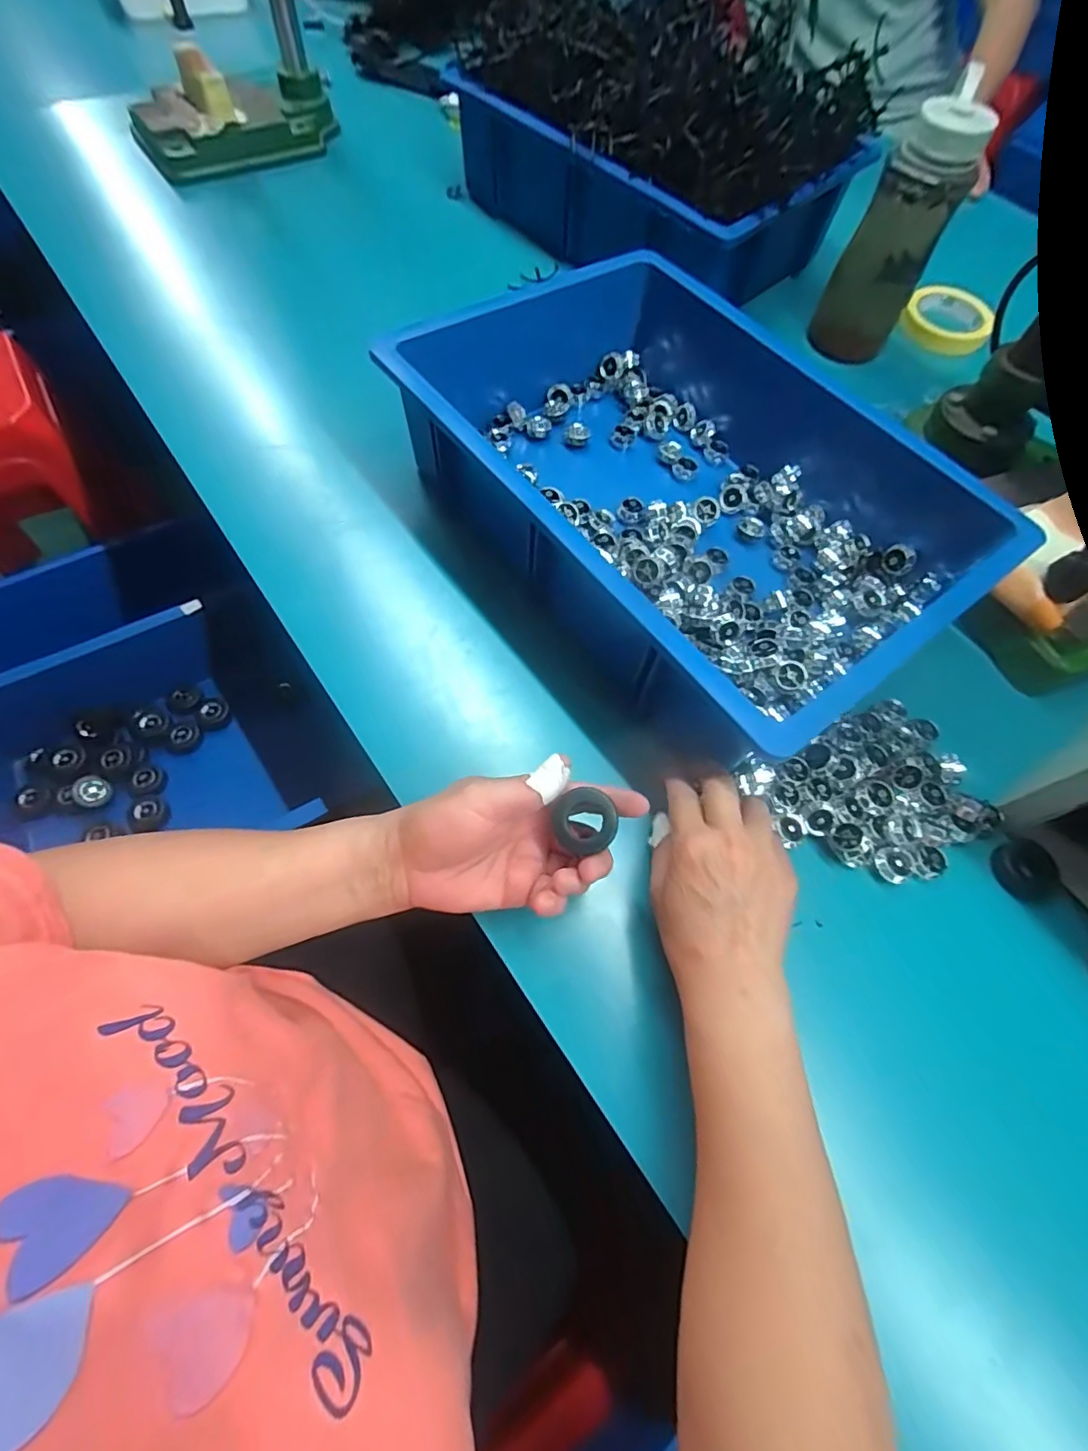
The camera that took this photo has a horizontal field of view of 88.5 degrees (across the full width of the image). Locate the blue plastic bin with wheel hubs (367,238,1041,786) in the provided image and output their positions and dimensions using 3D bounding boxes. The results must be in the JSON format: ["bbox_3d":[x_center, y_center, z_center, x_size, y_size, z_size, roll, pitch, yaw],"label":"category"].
[{"bbox_3d":[0.118,-0.210,0.477,0.339,0.123,0.459,-34,71,-17],"label":"blue plastic bin with wheel hubs"}]

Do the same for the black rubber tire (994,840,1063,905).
[{"bbox_3d":[0.350,0.106,0.404,0.036,0.013,0.040,-13,66,-9],"label":"black rubber tire"}]

